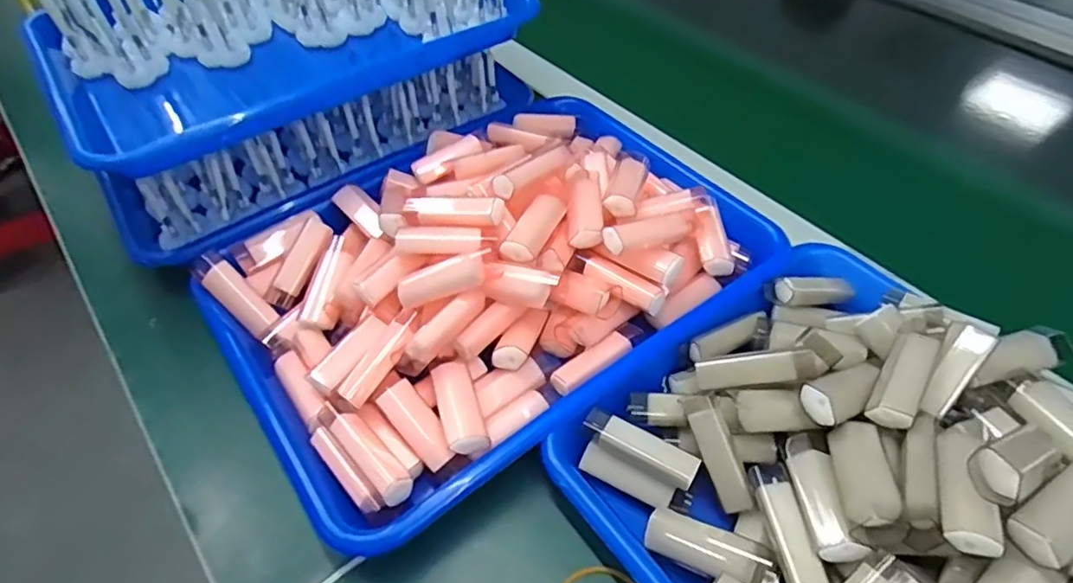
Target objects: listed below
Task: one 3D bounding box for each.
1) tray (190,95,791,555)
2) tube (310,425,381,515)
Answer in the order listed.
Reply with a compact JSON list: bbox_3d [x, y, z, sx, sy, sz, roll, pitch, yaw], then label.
[{"bbox_3d":[-0.033,-0.027,0.397,0.323,0.060,0.242,-31,56,-23],"label":"tray"},{"bbox_3d":[-0.100,0.092,0.321,0.010,0.012,0.054,-34,57,-25],"label":"tube"}]

